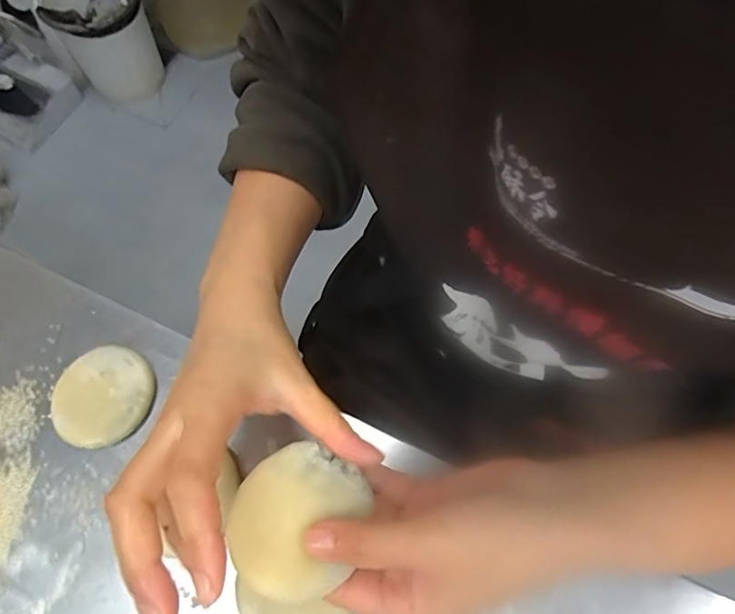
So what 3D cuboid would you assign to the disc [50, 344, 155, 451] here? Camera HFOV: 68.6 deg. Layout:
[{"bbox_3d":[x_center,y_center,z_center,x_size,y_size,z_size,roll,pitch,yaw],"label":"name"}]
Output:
[{"bbox_3d":[-0.178,0.060,0.361,0.065,0.012,0.067,-1,67,2],"label":"disc"}]

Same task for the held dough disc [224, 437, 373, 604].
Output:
[{"bbox_3d":[-0.032,0.094,0.241,0.054,0.013,0.062,28,71,13],"label":"held dough disc"}]

